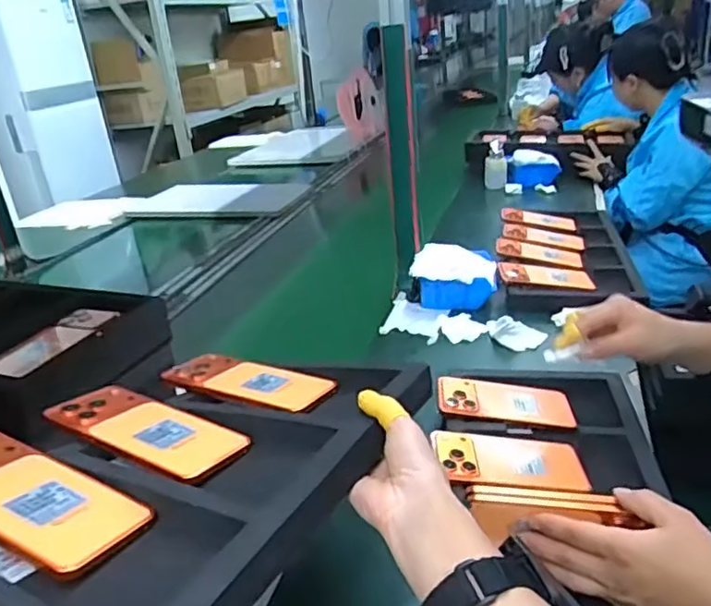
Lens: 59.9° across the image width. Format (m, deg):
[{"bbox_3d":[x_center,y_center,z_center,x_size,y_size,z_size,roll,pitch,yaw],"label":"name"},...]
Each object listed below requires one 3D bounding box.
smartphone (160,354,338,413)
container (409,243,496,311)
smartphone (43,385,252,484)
[{"bbox_3d":[-0.101,0.071,0.588,0.162,0.015,0.065,5,28,25],"label":"smartphone"},{"bbox_3d":[0.160,-0.041,1.007,0.134,0.097,0.099,-2,25,11],"label":"container"},{"bbox_3d":[-0.162,0.099,0.491,0.157,0.008,0.074,16,23,27],"label":"smartphone"}]

